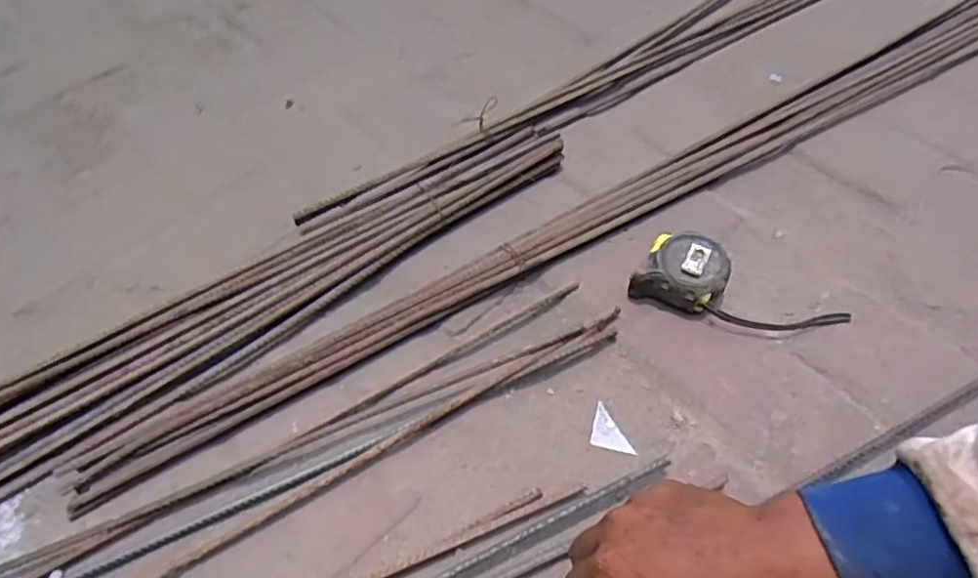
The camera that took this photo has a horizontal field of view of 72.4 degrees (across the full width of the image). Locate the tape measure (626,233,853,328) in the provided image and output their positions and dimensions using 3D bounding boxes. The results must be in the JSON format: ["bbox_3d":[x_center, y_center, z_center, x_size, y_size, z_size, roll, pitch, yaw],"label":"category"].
[{"bbox_3d":[0.234,-0.001,0.619,0.195,0.048,0.063,17,57,14],"label":"tape measure"}]

